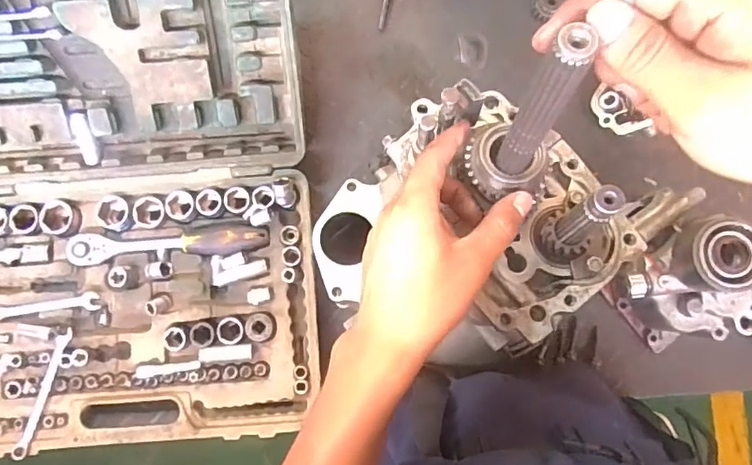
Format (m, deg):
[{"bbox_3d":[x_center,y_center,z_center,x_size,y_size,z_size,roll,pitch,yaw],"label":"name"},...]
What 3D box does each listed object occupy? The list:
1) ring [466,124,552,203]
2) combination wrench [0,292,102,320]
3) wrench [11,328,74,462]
[{"bbox_3d":[0.087,-0.045,0.336,0.051,0.016,0.045,1,85,2],"label":"ring"},{"bbox_3d":[-0.408,0.092,0.638,0.131,0.015,0.023,-5,85,1],"label":"combination wrench"},{"bbox_3d":[-0.404,0.195,0.629,0.017,0.014,0.158,19,86,3],"label":"wrench"}]

